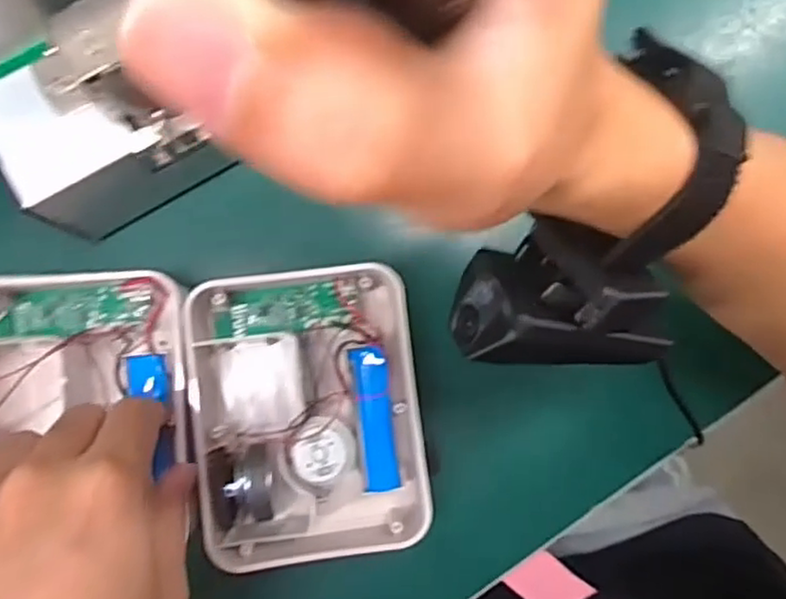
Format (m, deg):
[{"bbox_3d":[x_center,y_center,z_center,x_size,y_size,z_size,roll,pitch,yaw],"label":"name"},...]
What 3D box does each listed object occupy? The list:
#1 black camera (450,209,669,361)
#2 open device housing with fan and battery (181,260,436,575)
[{"bbox_3d":[0.051,0.000,0.210,0.062,0.034,0.039,2,85,-4],"label":"black camera"},{"bbox_3d":[-0.039,0.054,0.327,0.100,0.040,0.130,-5,86,-4],"label":"open device housing with fan and battery"}]

